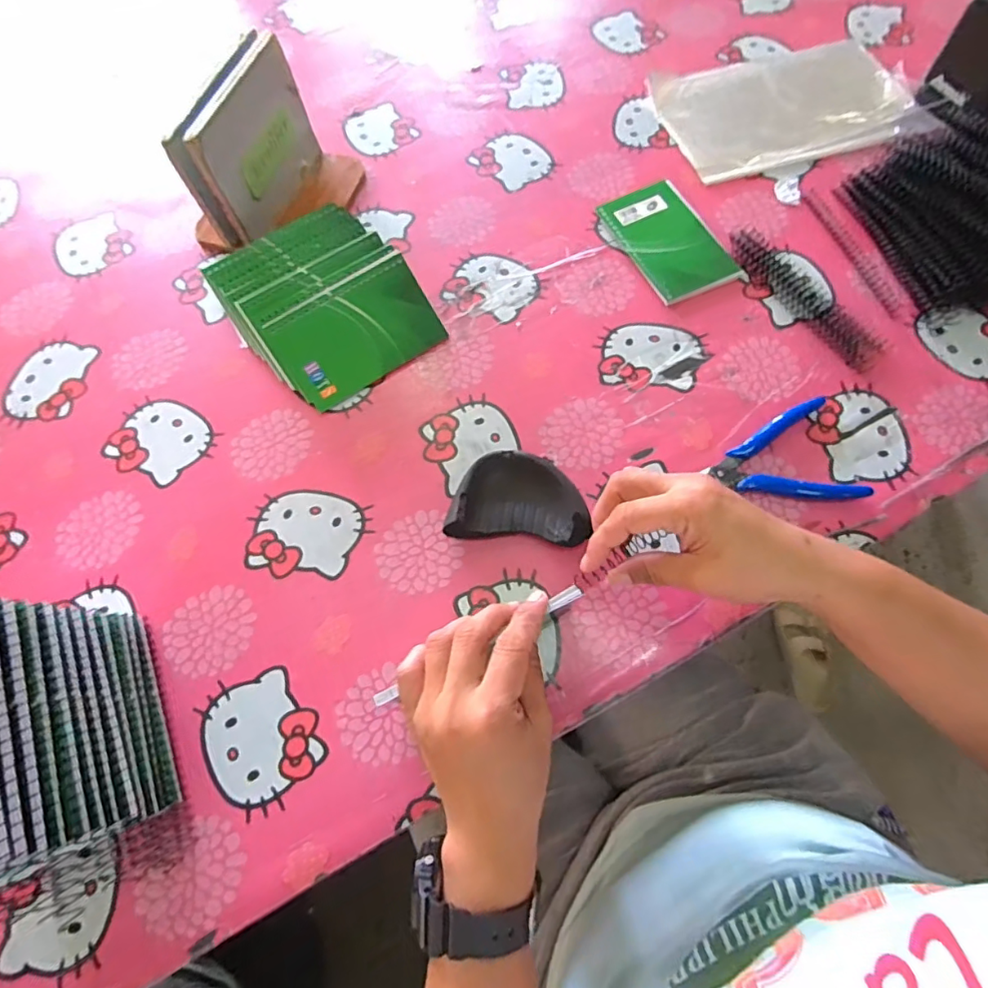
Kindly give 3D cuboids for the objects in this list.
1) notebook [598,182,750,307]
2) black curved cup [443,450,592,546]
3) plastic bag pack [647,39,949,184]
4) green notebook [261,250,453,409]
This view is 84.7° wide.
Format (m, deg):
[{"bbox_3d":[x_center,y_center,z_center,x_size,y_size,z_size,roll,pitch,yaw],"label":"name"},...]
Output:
[{"bbox_3d":[0.167,-0.240,0.510,0.087,0.006,0.132,-25,69,-7],"label":"notebook"},{"bbox_3d":[0.020,0.003,0.409,0.101,0.028,0.066,5,68,5],"label":"black curved cup"},{"bbox_3d":[0.315,-0.417,0.572,0.259,0.023,0.175,-13,68,-2],"label":"plastic bag pack"},{"bbox_3d":[-0.114,-0.138,0.461,0.130,0.008,0.080,-34,107,-11],"label":"green notebook"}]

